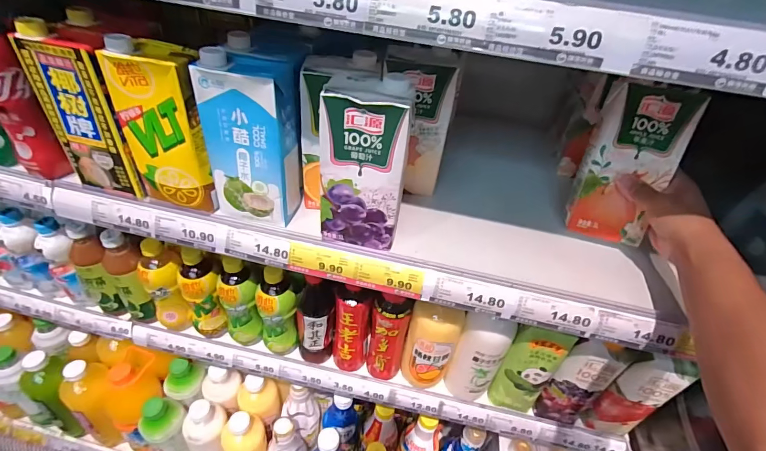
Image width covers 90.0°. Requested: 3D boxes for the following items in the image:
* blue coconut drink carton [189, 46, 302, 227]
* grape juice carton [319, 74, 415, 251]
[{"bbox_3d":[-0.154,-0.102,0.458,0.090,0.191,0.061,15,40,9],"label":"blue coconut drink carton"},{"bbox_3d":[-0.021,-0.069,0.446,0.093,0.192,0.057,9,40,2],"label":"grape juice carton"}]

